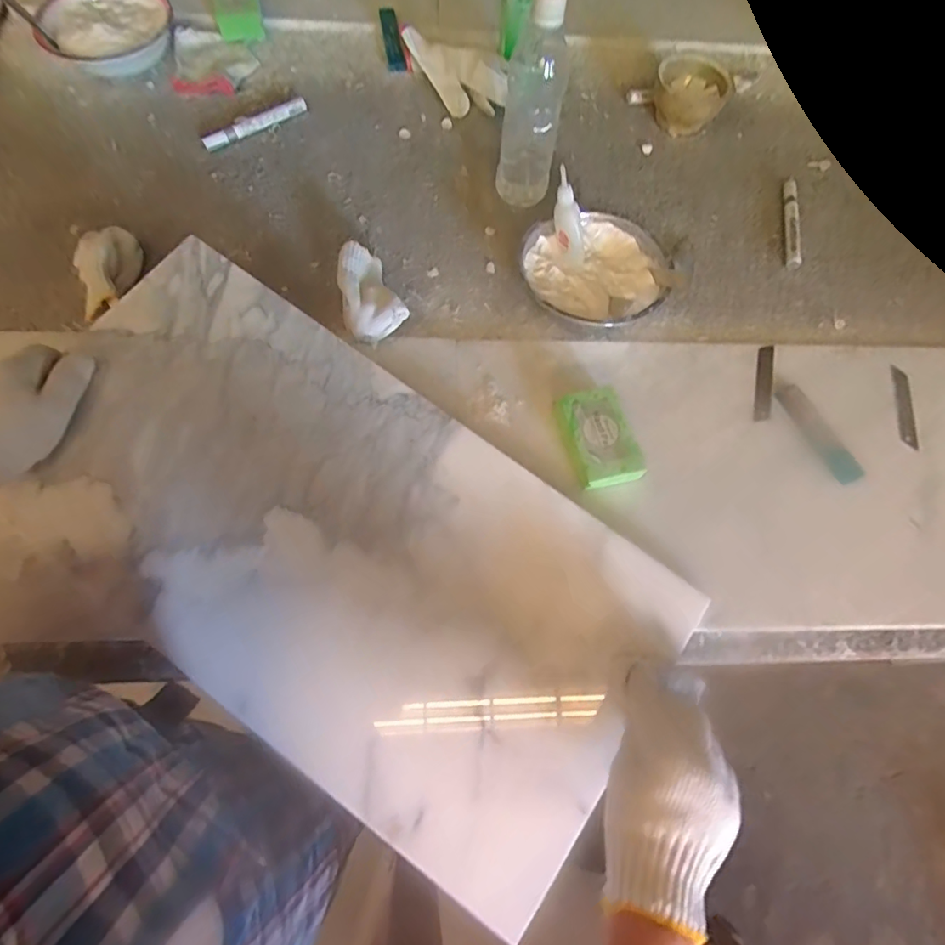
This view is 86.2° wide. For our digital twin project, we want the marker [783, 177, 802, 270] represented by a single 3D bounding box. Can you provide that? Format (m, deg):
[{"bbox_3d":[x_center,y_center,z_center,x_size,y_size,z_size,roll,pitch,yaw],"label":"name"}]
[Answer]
[{"bbox_3d":[0.401,-0.318,0.636,0.020,0.013,0.150,11,67,2],"label":"marker"}]

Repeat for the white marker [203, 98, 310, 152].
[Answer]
[{"bbox_3d":[-0.279,-0.451,0.649,0.141,0.017,0.018,-39,74,-17],"label":"white marker"}]

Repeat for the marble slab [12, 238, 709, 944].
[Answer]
[{"bbox_3d":[-0.115,0.060,0.431,0.568,0.016,0.291,36,78,5],"label":"marble slab"}]

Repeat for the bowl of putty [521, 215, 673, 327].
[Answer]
[{"bbox_3d":[0.132,-0.216,0.559,0.154,0.046,0.143,1,67,-2],"label":"bowl of putty"}]

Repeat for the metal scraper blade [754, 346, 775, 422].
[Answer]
[{"bbox_3d":[0.310,-0.097,0.536,0.017,0.004,0.102,17,67,4],"label":"metal scraper blade"}]

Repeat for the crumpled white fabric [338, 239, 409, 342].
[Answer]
[{"bbox_3d":[-0.110,-0.190,0.538,0.065,0.043,0.113,-15,69,-9],"label":"crumpled white fabric"}]

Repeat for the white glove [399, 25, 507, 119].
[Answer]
[{"bbox_3d":[-0.026,-0.519,0.672,0.165,0.059,0.052,27,68,8],"label":"white glove"}]

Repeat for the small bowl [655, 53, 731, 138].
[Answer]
[{"bbox_3d":[0.294,-0.508,0.688,0.092,0.059,0.101,1,67,-2],"label":"small bowl"}]

